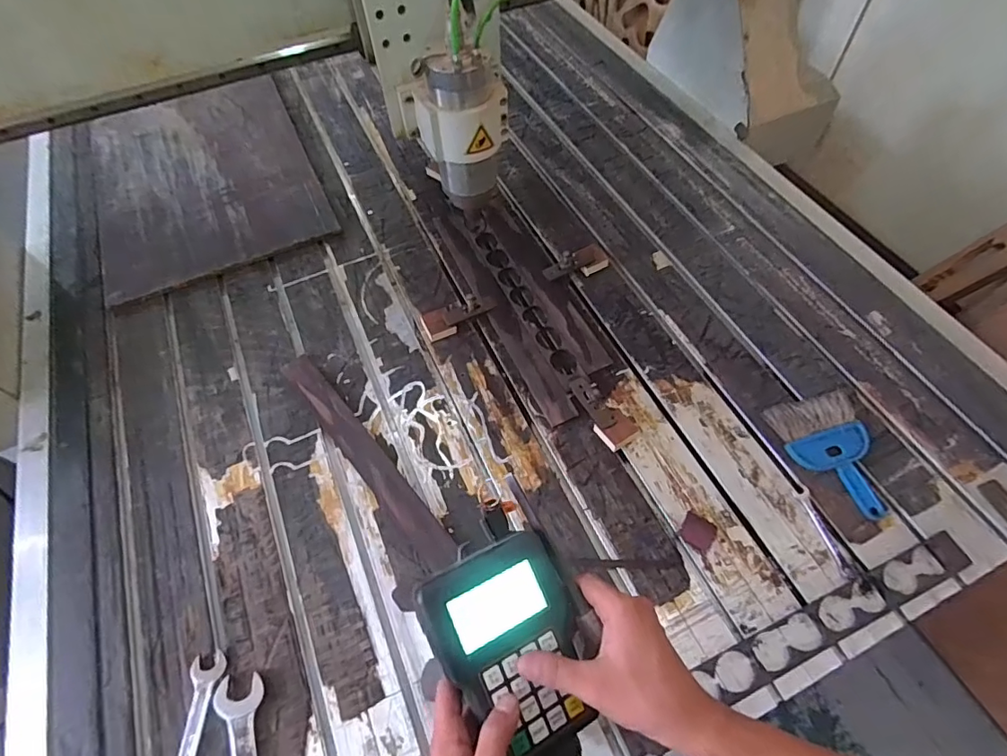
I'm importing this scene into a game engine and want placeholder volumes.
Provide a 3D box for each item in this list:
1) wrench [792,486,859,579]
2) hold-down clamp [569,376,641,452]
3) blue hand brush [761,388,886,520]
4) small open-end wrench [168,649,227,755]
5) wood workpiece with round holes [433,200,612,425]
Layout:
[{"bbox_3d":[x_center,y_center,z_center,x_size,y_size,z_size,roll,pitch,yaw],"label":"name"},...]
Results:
[{"bbox_3d":[0.441,0.211,0.697,0.022,0.004,0.123,-16,59,-7],"label":"wrench"},{"bbox_3d":[0.153,0.047,0.792,0.056,0.025,0.130,-29,62,-14],"label":"hold-down clamp"},{"bbox_3d":[0.491,0.110,0.745,0.128,0.024,0.184,-16,59,-7],"label":"blue hand brush"},{"bbox_3d":[-0.367,0.429,0.593,0.043,0.006,0.188,-4,59,0],"label":"small open-end wrench"},{"bbox_3d":[0.034,-0.153,0.923,0.152,0.025,0.500,-22,60,-11],"label":"wood workpiece with round holes"}]

